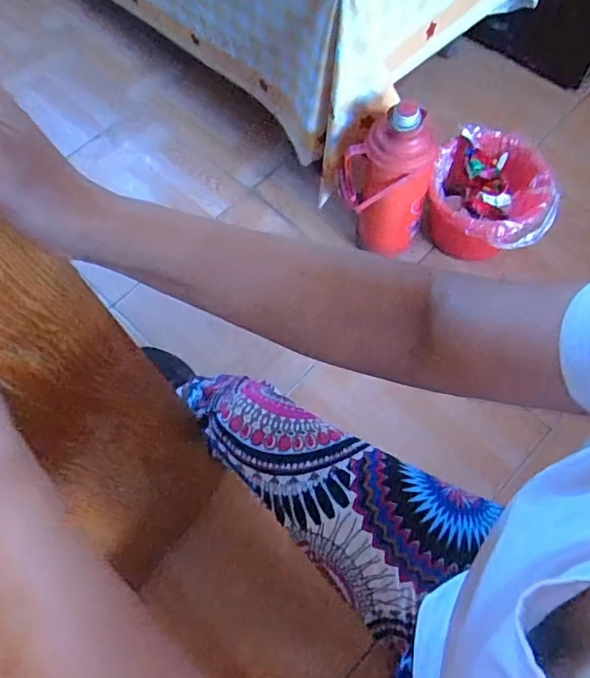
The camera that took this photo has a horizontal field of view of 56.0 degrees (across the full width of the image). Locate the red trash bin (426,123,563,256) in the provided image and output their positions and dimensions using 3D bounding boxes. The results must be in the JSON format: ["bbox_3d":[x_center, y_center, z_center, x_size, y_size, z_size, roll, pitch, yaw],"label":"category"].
[{"bbox_3d":[0.365,-0.250,1.115,0.225,0.214,0.233,-11,67,-2],"label":"red trash bin"}]

